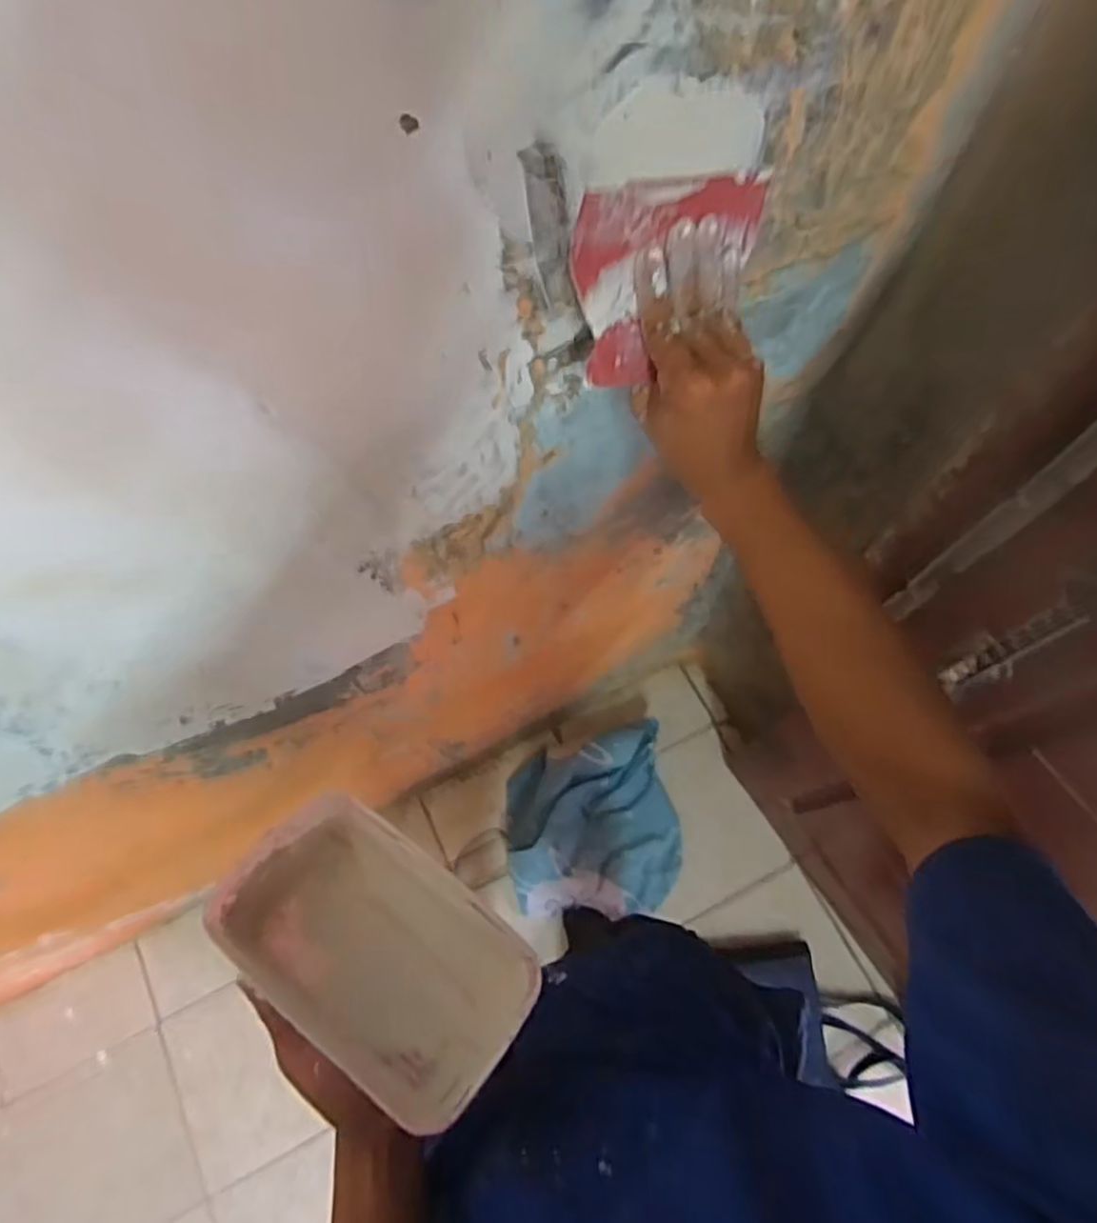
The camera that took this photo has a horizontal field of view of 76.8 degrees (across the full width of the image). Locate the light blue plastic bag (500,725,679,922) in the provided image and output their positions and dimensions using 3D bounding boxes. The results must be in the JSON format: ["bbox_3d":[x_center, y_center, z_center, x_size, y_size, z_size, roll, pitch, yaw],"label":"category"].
[{"bbox_3d":[0.084,0.415,1.340,0.335,0.096,0.341,-9,70,-1],"label":"light blue plastic bag"}]

